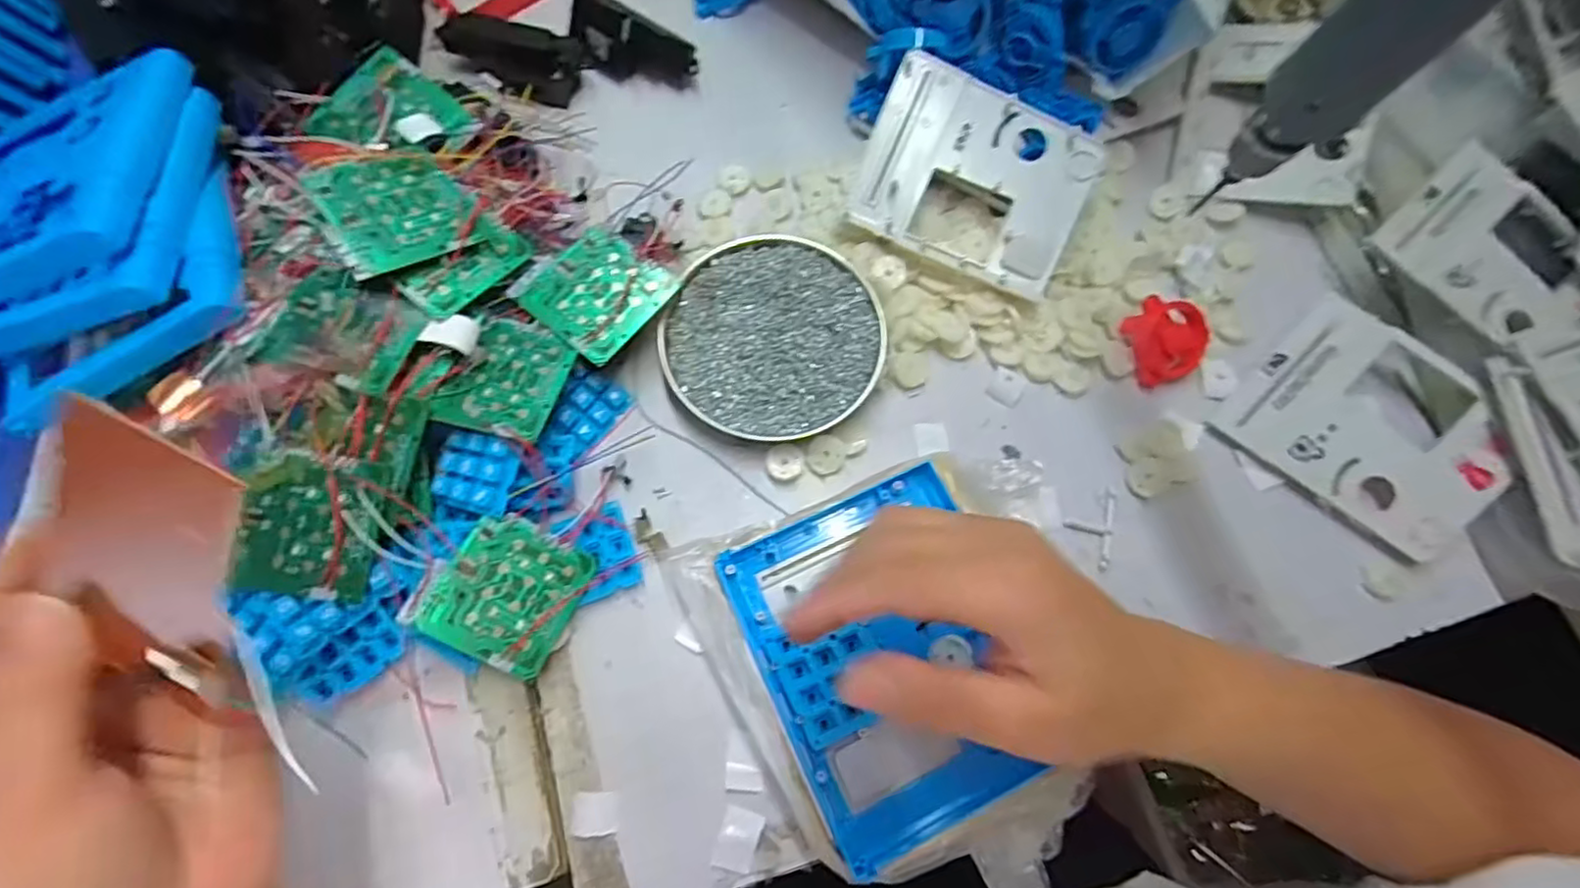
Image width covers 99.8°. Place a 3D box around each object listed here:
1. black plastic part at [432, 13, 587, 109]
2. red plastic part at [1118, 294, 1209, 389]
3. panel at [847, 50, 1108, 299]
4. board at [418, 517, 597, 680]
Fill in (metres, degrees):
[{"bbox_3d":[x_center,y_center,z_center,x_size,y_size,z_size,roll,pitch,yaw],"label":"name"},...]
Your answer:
[{"bbox_3d":[-0.199,-0.277,0.474,0.092,0.025,0.042,16,73,-11],"label":"black plastic part"},{"bbox_3d":[0.244,-0.067,0.425,0.047,0.023,0.049,-12,74,-5],"label":"red plastic part"},{"bbox_3d":[0.118,-0.171,0.431,0.142,0.013,0.109,26,95,3],"label":"panel"},{"bbox_3d":[-0.149,0.079,0.356,0.066,0.004,0.071,32,60,-15],"label":"board"}]

